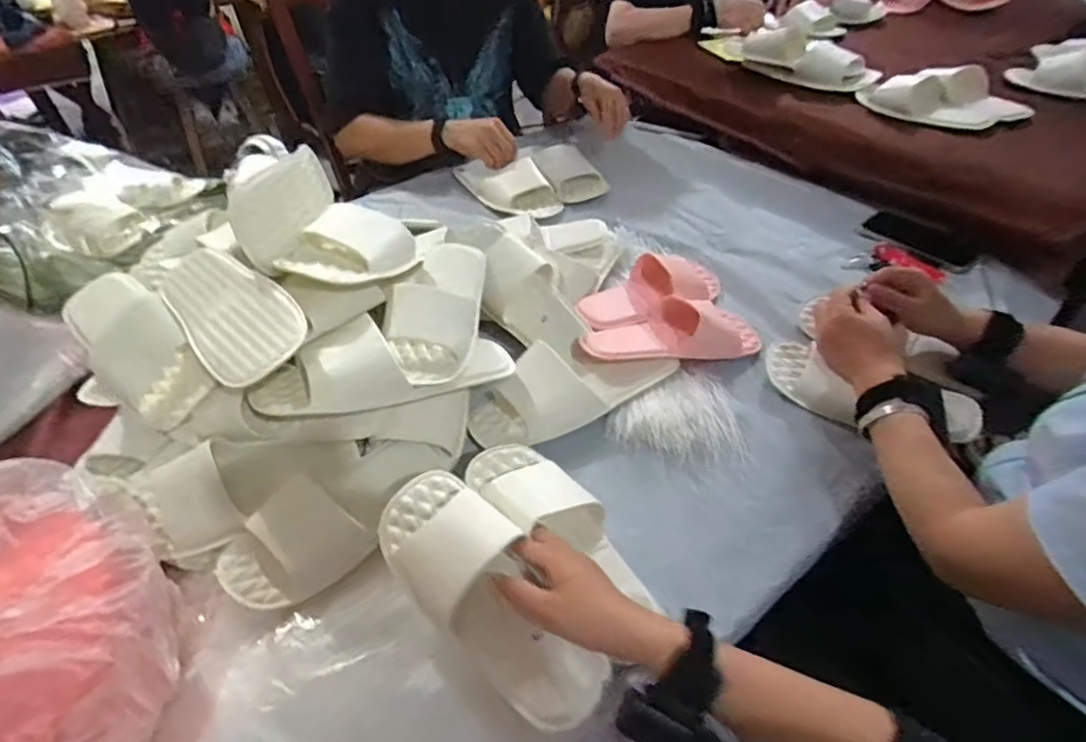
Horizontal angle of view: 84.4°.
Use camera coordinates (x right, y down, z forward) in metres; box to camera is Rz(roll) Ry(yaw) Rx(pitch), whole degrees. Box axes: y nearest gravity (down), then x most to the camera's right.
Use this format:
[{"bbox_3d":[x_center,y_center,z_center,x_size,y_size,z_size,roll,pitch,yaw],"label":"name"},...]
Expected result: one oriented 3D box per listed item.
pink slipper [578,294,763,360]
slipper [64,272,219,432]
[{"bbox_3d":[0.165,-0.061,0.768,0.230,0.054,0.088,-9,45,-6],"label":"pink slipper"},{"bbox_3d":[-0.453,-0.031,0.664,0.092,0.081,0.245,-36,53,-28],"label":"slipper"}]

